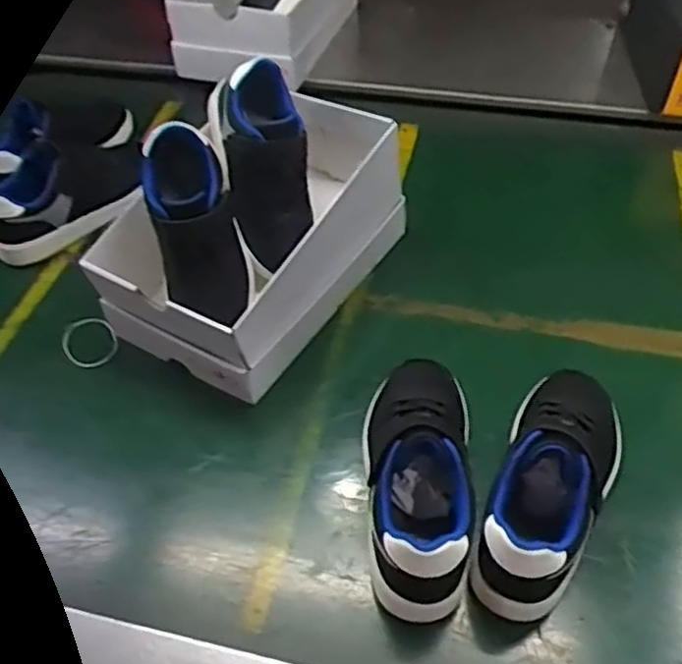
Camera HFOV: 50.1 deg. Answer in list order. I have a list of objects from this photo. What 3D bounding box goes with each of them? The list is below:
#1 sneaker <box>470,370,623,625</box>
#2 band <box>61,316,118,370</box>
[{"bbox_3d":[0.169,0.108,0.567,0.077,0.099,0.220,18,50,19],"label":"sneaker"},{"bbox_3d":[-0.256,0.009,0.741,0.052,0.009,0.066,-35,61,-14],"label":"band"}]

